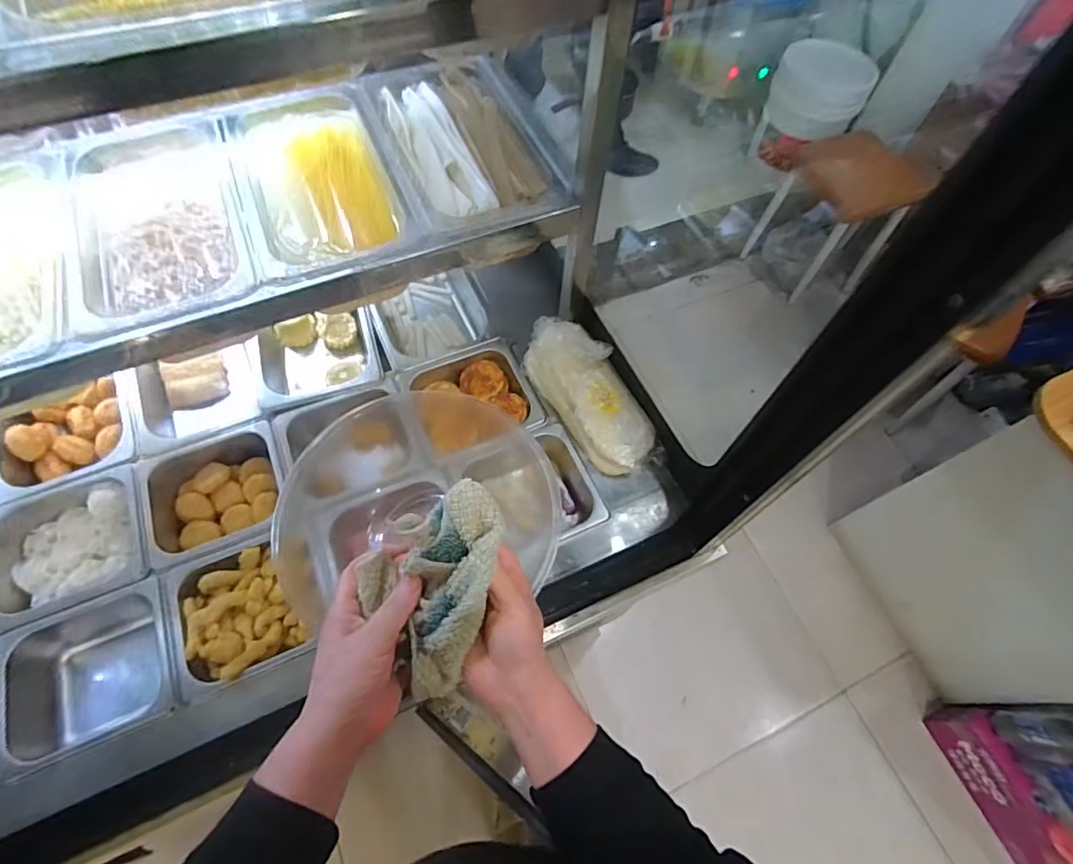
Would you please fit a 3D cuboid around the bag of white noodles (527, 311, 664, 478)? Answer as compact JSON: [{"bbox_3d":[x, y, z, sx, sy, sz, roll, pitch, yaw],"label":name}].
[{"bbox_3d":[0.073,-0.053,0.737,0.096,0.075,0.252,-28,68,-16],"label":"bag of white noodles"}]

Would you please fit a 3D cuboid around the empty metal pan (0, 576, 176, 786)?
[{"bbox_3d":[-0.501,0.280,0.623,0.175,0.083,0.162,-19,66,-12],"label":"empty metal pan"}]

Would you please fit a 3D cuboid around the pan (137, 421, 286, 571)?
[{"bbox_3d":[-0.417,0.089,0.717,0.169,0.077,0.163,-22,67,-13],"label":"pan"}]

